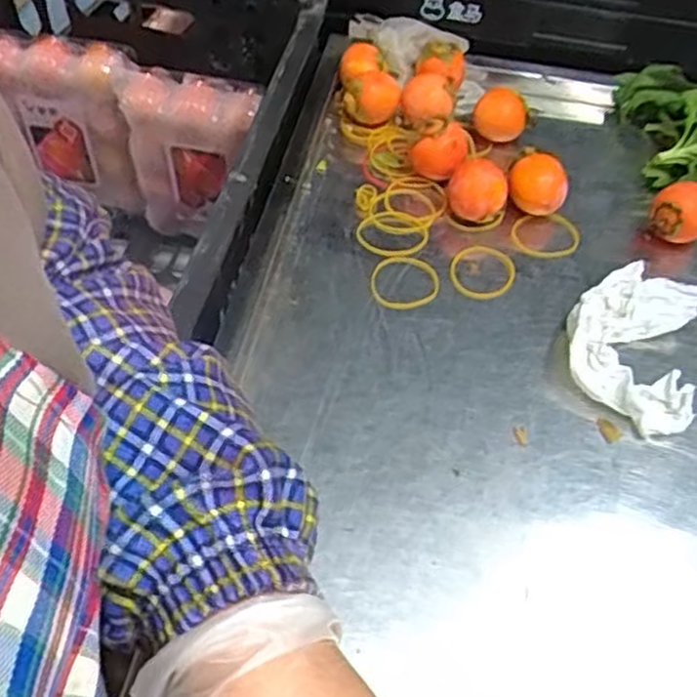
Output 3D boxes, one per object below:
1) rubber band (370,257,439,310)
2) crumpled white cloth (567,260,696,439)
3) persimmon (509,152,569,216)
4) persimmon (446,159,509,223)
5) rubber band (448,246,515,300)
[{"bbox_3d":[0.039,-0.045,0.506,0.045,0.004,0.048,3,53,-4],"label":"rubber band"},{"bbox_3d":[0.179,-0.003,0.466,0.078,0.030,0.109,16,53,6],"label":"crumpled white cloth"},{"bbox_3d":[0.140,-0.118,0.548,0.042,0.039,0.042,23,54,11],"label":"persimmon"},{"bbox_3d":[0.092,-0.110,0.533,0.041,0.042,0.041,16,53,6],"label":"persimmon"},{"bbox_3d":[0.093,-0.054,0.519,0.047,0.004,0.049,-3,50,4],"label":"rubber band"}]

